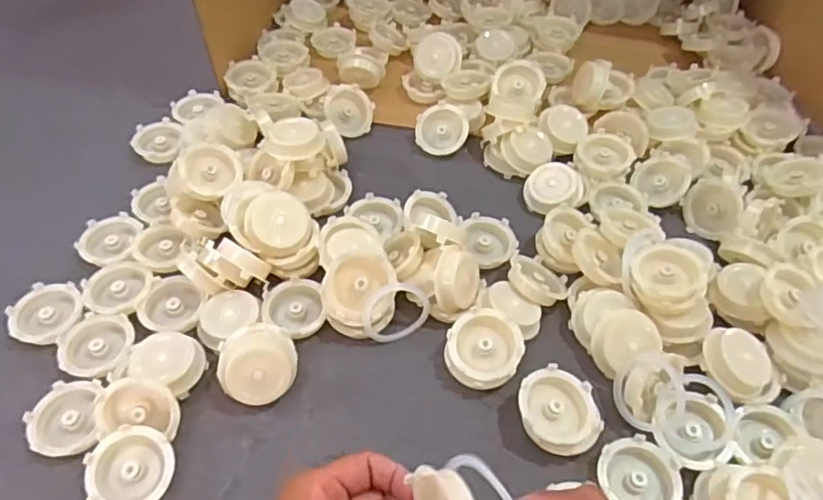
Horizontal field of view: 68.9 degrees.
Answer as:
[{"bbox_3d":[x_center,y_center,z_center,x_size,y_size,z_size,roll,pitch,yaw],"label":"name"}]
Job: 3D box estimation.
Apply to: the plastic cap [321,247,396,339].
[{"bbox_3d":[-0.043,0.037,0.502,0.060,0.018,0.071,-4,92,-10],"label":"plastic cap"}]

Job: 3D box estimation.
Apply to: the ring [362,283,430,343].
[{"bbox_3d":[-0.013,0.053,0.506,0.058,0.050,0.010,-36,27,-3],"label":"ring"}]

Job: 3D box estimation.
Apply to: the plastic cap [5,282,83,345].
[{"bbox_3d":[-0.312,0.055,0.515,0.063,0.017,0.058,0,52,0],"label":"plastic cap"}]

